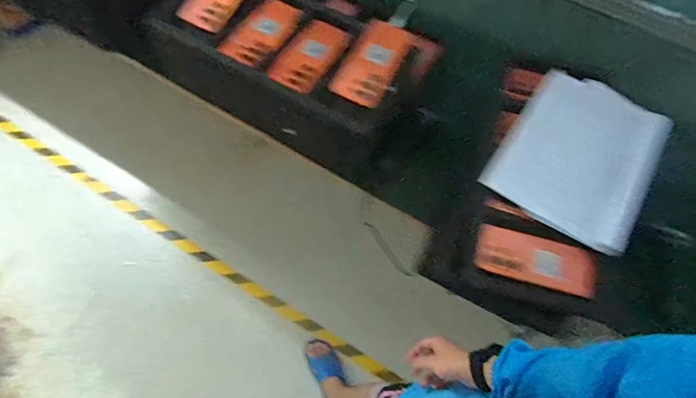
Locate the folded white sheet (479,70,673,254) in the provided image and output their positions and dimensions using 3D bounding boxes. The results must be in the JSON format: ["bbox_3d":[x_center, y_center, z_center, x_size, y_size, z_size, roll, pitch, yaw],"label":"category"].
[{"bbox_3d":[0.394,-0.080,0.690,0.233,0.021,0.280,30,80,28],"label":"folded white sheet"}]

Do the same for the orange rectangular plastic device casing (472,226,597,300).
[{"bbox_3d":[0.296,0.095,0.642,0.178,0.006,0.075,15,72,13],"label":"orange rectangular plastic device casing"}]

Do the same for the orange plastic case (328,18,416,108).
[{"bbox_3d":[0.047,-0.253,0.755,0.098,0.017,0.168,27,79,7],"label":"orange plastic case"}]

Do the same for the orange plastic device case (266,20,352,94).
[{"bbox_3d":[-0.078,-0.276,0.786,0.117,0.027,0.167,29,73,29],"label":"orange plastic device case"}]

